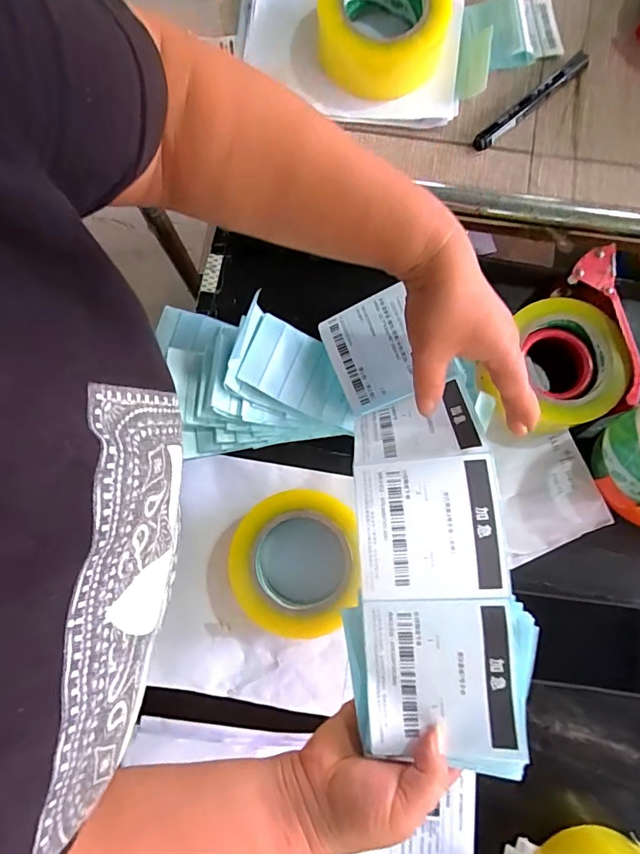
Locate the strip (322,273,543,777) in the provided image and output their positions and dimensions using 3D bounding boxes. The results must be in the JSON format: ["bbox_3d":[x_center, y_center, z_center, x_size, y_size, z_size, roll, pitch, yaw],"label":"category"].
[{"bbox_3d":[0.069,0.053,0.384,0.123,0.074,0.364,-8,65,0],"label":"strip"}]

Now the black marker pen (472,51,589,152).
[{"bbox_3d":[0.208,-0.320,0.484,0.143,0.017,0.015,-40,83,-4],"label":"black marker pen"}]

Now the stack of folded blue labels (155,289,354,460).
[{"bbox_3d":[-0.063,-0.054,0.465,0.163,0.049,0.142,-9,80,0],"label":"stack of folded blue labels"}]

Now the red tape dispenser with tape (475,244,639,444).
[{"bbox_3d":[0.217,-0.073,0.464,0.129,0.057,0.151,-11,80,-1],"label":"red tape dispenser with tape"}]

